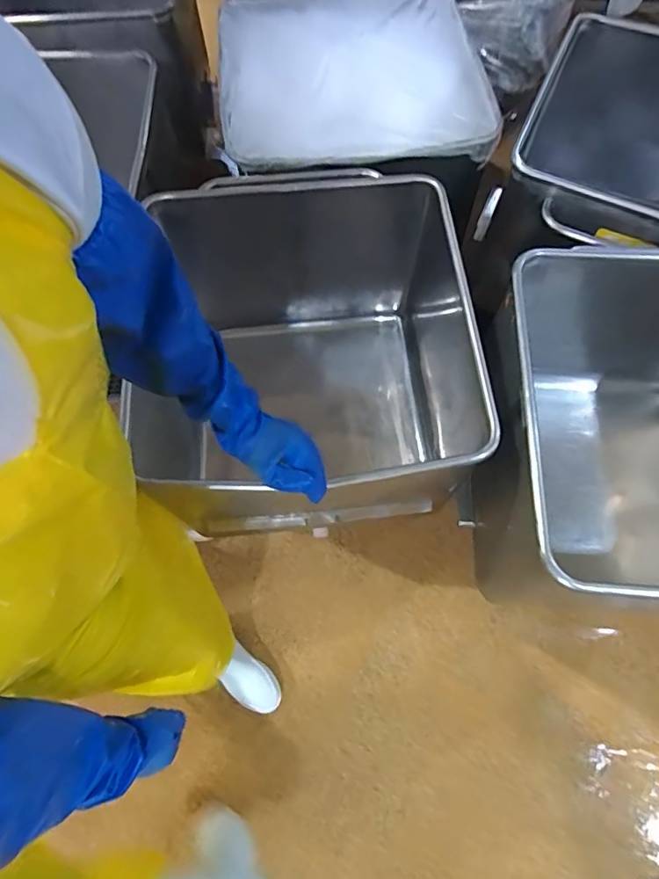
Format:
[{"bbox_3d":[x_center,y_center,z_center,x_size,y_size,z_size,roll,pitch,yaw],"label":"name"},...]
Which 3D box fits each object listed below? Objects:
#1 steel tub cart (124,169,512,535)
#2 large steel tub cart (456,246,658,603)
[{"bbox_3d":[-0.019,-0.186,1.229,0.647,0.562,0.799,-1,63,1],"label":"steel tub cart"},{"bbox_3d":[0.686,0.059,1.149,0.705,0.659,0.715,3,63,3],"label":"large steel tub cart"}]

